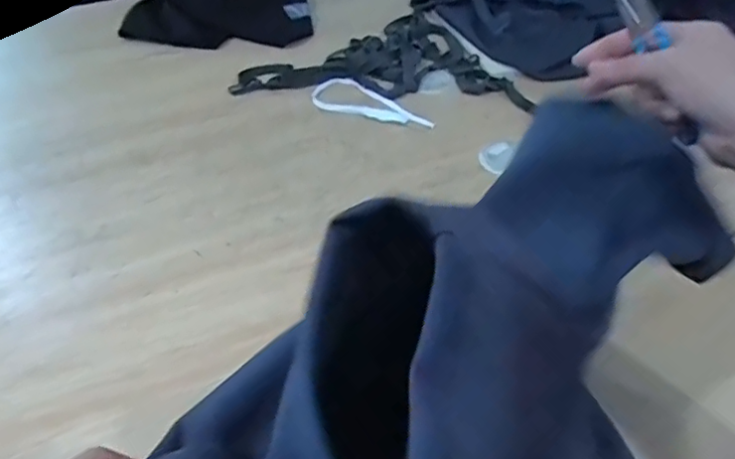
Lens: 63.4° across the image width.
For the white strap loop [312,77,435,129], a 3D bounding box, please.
[{"bbox_3d":[0.009,-0.165,0.771,0.168,0.006,0.071,17,46,19],"label":"white strap loop"}]

